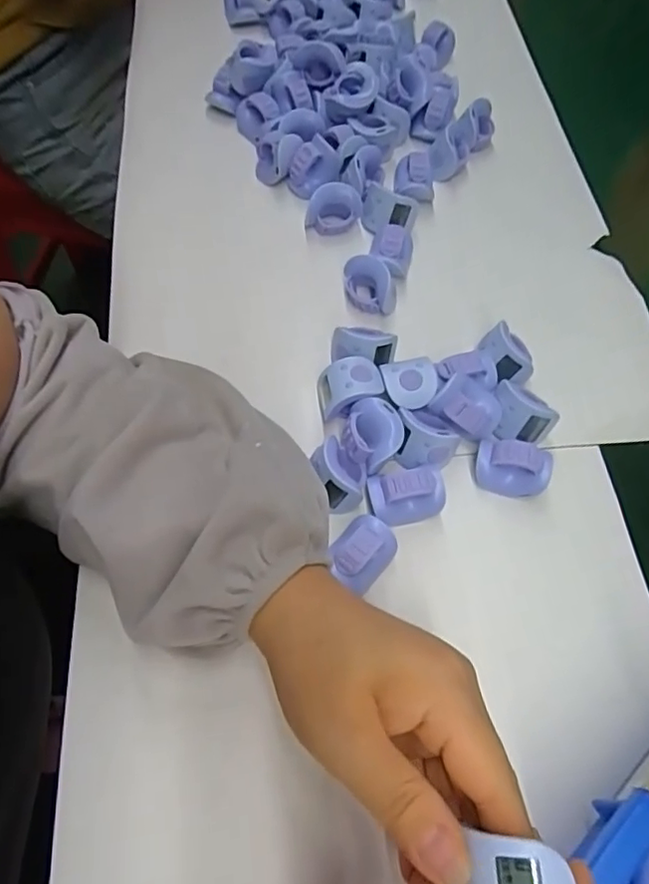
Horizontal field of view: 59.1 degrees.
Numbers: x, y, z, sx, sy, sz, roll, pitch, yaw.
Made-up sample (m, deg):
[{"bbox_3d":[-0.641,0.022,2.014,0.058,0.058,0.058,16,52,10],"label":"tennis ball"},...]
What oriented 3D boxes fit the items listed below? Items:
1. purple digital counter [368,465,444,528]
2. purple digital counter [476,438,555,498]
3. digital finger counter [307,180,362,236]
[{"bbox_3d":[0.047,0.029,0.321,0.040,0.029,0.025,-5,64,-6],"label":"purple digital counter"},{"bbox_3d":[0.108,0.014,0.328,0.042,0.025,0.024,18,64,6],"label":"purple digital counter"},{"bbox_3d":[0.008,-0.168,0.414,0.042,0.029,0.021,-7,64,-7],"label":"digital finger counter"}]

